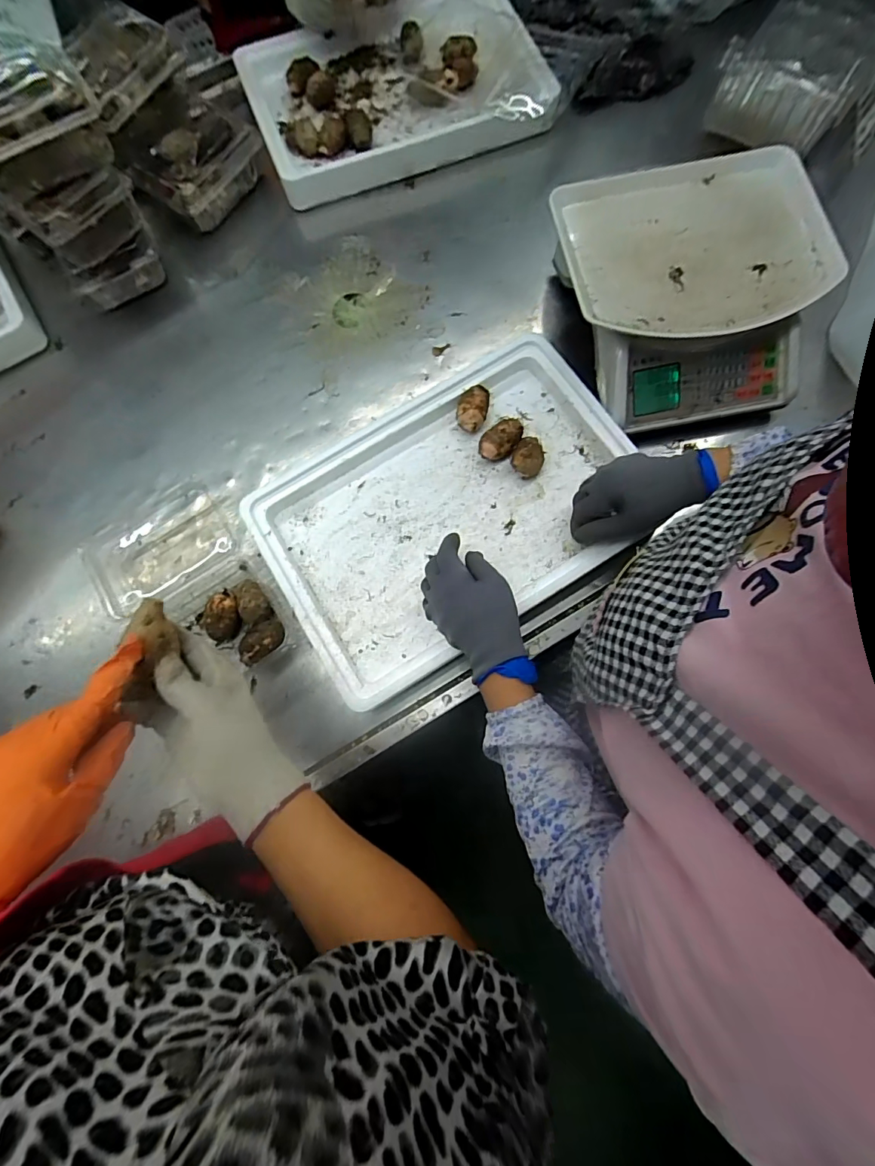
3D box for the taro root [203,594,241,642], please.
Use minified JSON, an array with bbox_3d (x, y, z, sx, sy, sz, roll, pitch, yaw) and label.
[{"bbox_3d":[-0.260,0.042,0.578,0.035,0.033,0.055,-7,76,-2],"label":"taro root"}]

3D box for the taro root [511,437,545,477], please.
[{"bbox_3d":[0.113,-0.154,0.596,0.039,0.039,0.050,23,77,6],"label":"taro root"}]

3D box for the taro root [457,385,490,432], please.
[{"bbox_3d":[0.046,-0.224,0.616,0.038,0.040,0.060,14,77,4],"label":"taro root"}]

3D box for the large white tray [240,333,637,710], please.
[{"bbox_3d":[0.009,-0.099,0.587,0.434,0.061,0.330,-30,78,-7],"label":"large white tray"}]

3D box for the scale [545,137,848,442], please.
[{"bbox_3d":[0.314,-0.355,0.597,0.309,0.129,0.286,-13,76,-3],"label":"scale"}]

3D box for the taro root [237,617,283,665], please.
[{"bbox_3d":[-0.210,0.070,0.570,0.057,0.031,0.037,-34,79,-8],"label":"taro root"}]

